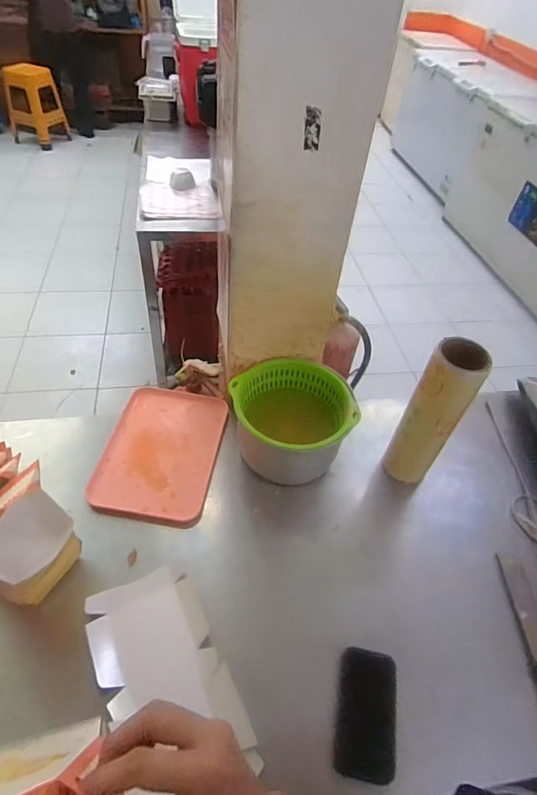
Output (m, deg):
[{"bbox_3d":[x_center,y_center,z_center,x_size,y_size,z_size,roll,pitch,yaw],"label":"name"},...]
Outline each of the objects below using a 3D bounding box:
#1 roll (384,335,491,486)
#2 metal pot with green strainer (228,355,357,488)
[{"bbox_3d":[0.293,0.037,0.809,0.091,0.307,0.067,32,52,22],"label":"roll"},{"bbox_3d":[0.043,0.049,0.888,0.217,0.147,0.217,3,47,-3],"label":"metal pot with green strainer"}]

